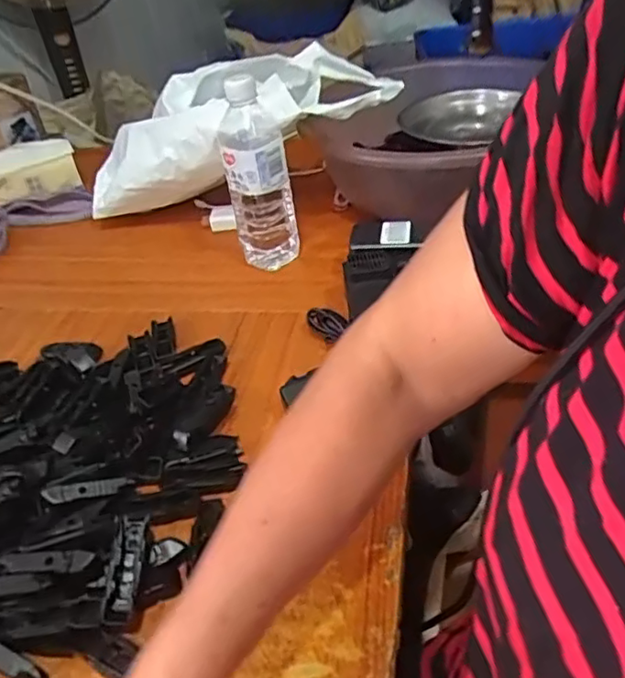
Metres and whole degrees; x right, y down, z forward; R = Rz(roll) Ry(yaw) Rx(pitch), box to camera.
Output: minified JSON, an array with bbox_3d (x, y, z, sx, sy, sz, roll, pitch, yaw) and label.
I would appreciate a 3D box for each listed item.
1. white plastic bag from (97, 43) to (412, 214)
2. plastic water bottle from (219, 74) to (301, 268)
[{"bbox_3d":[-0.114,-0.254,0.737,0.416,0.124,0.129,-16,34,23],"label":"white plastic bag"},{"bbox_3d":[-0.059,-0.173,0.679,0.070,0.194,0.074,-11,39,-4],"label":"plastic water bottle"}]

